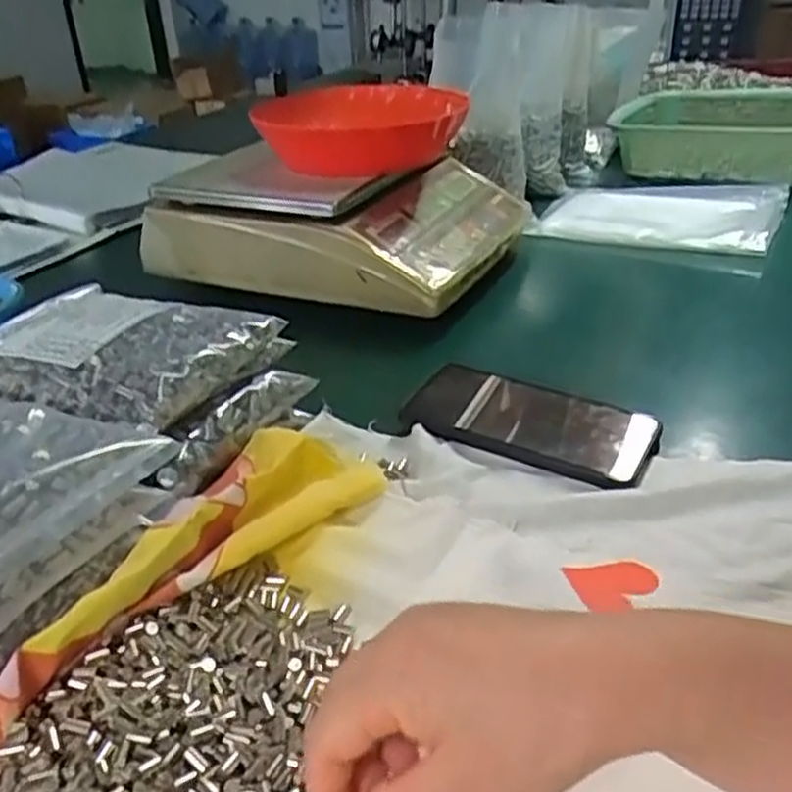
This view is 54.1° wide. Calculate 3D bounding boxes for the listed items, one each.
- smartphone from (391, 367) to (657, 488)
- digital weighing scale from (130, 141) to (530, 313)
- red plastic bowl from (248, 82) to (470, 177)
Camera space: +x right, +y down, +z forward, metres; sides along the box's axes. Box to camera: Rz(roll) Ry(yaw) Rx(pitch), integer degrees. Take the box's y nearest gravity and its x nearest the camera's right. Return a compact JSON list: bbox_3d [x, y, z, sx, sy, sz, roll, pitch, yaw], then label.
[{"bbox_3d":[0.091,0.014,0.524,0.162,0.014,0.084,16,36,29],"label":"smartphone"},{"bbox_3d":[-0.052,-0.196,0.805,0.320,0.093,0.272,13,34,25],"label":"digital weighing scale"},{"bbox_3d":[-0.021,-0.263,0.765,0.172,0.058,0.175,8,32,18],"label":"red plastic bowl"}]

